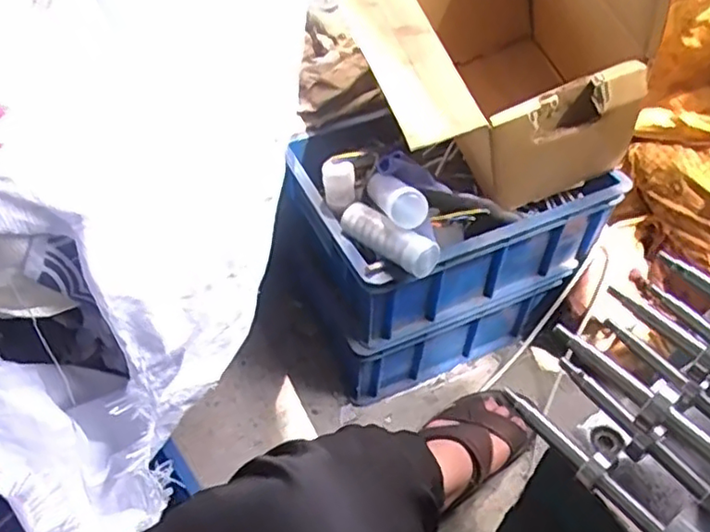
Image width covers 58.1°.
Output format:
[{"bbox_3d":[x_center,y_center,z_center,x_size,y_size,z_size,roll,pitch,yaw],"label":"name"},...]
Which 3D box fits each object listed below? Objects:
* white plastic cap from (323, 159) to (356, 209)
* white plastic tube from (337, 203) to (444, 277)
[{"bbox_3d":[-0.019,-0.102,0.790,0.040,0.050,0.034,0,48,-3],"label":"white plastic cap"},{"bbox_3d":[0.041,-0.035,0.743,0.125,0.048,0.043,36,56,26],"label":"white plastic tube"}]

